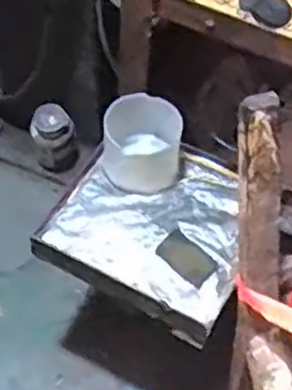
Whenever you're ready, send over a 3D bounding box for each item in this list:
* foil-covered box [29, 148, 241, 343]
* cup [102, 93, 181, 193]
[{"bbox_3d":[0.017,0.034,0.820,0.220,0.031,0.214,27,60,14],"label":"foil-covered box"},{"bbox_3d":[-0.005,-0.057,0.825,0.086,0.083,0.092,1,57,-2],"label":"cup"}]

